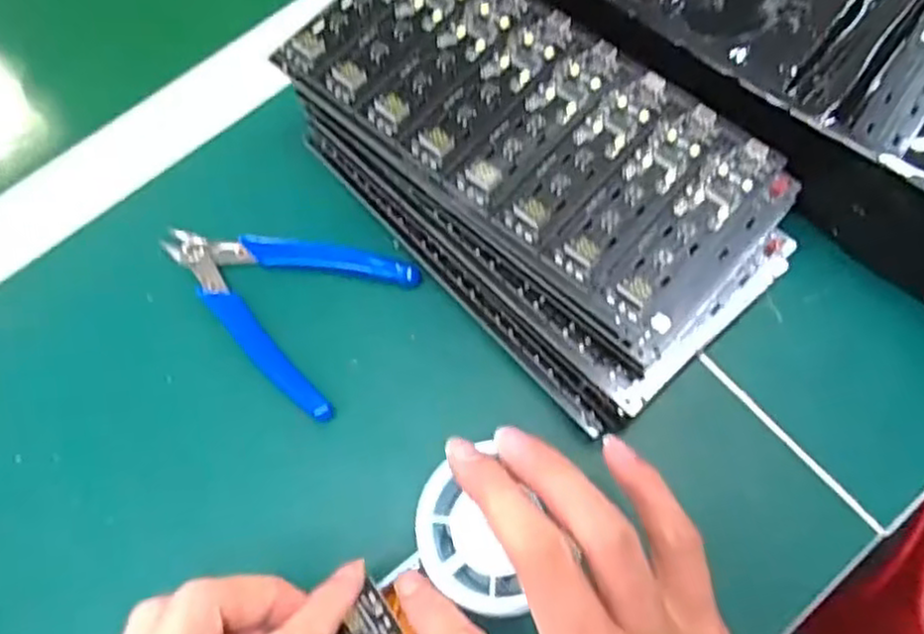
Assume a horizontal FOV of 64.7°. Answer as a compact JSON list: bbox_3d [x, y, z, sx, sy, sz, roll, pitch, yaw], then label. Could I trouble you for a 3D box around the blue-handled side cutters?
[{"bbox_3d":[-0.087,-0.014,0.342,0.111,0.006,0.080,29,74,11],"label":"blue-handled side cutters"}]

